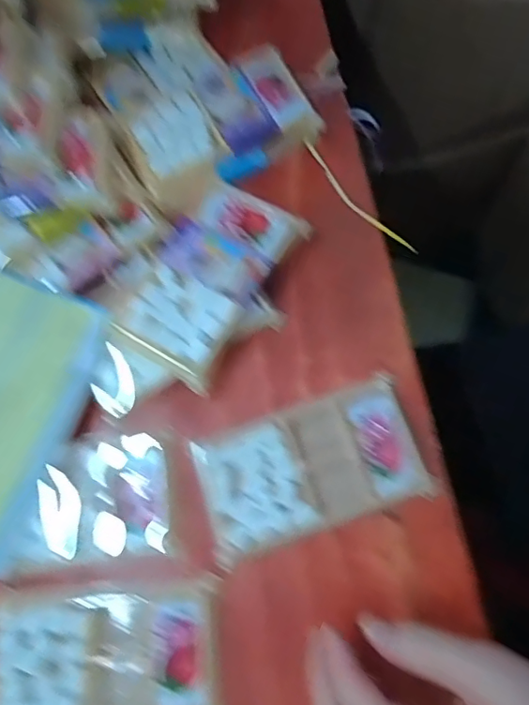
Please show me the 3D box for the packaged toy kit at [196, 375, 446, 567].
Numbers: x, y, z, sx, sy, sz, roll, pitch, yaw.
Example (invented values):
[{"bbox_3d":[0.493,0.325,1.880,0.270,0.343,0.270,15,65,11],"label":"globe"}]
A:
[{"bbox_3d":[0.027,0.072,0.330,0.133,0.016,0.073,-20,73,-4],"label":"packaged toy kit"}]

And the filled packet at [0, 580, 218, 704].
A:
[{"bbox_3d":[-0.092,0.180,0.307,0.136,0.004,0.084,-2,73,2],"label":"filled packet"}]

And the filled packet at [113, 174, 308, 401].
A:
[{"bbox_3d":[-0.039,-0.050,0.360,0.078,0.023,0.131,29,76,10],"label":"filled packet"}]

